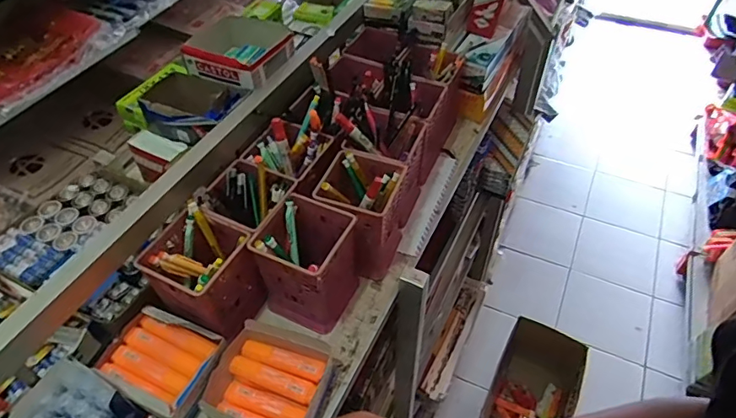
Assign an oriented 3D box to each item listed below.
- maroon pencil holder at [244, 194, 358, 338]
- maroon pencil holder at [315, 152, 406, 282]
[{"bbox_3d":[-0.072,0.072,0.632,0.104,0.135,0.095,20,51,18],"label":"maroon pencil holder"},{"bbox_3d":[-0.007,0.009,0.682,0.094,0.139,0.106,13,49,13],"label":"maroon pencil holder"}]

